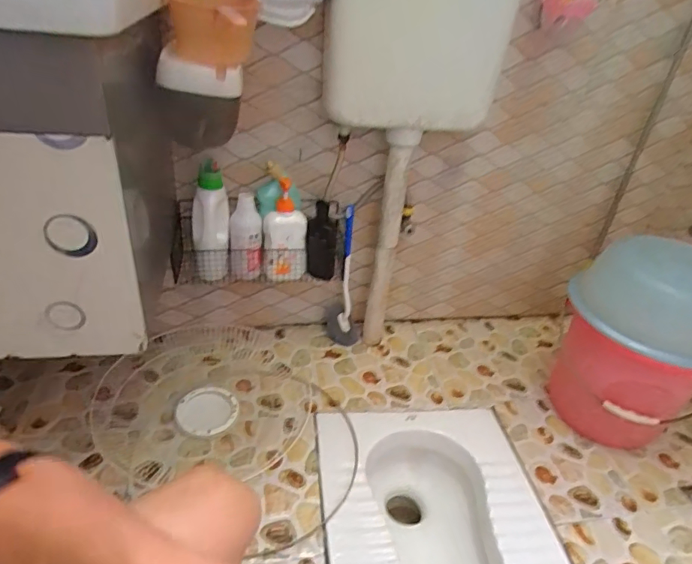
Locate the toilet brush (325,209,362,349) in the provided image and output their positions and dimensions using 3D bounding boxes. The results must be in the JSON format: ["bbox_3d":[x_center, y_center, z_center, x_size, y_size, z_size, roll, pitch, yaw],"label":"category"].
[{"bbox_3d":[0.006,-0.002,1.178,0.093,0.347,0.077,7,33,0],"label":"toilet brush"}]

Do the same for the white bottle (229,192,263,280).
[{"bbox_3d":[-0.204,-0.089,0.991,0.063,0.167,0.048,2,33,-8],"label":"white bottle"}]

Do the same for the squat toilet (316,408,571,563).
[{"bbox_3d":[0.165,0.511,0.925,0.399,0.206,0.502,1,33,-10],"label":"squat toilet"}]

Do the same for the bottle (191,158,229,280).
[{"bbox_3d":[-0.276,-0.121,0.986,0.072,0.218,0.082,-4,34,-17],"label":"bottle"}]

